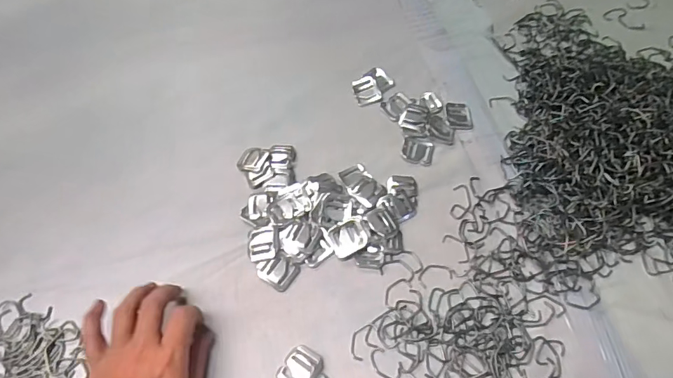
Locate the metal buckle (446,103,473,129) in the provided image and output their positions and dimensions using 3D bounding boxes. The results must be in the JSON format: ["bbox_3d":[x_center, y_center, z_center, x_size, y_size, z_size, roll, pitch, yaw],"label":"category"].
[{"bbox_3d":[0.140,-0.084,0.509,0.028,0.007,0.036,-1,59,1],"label":"metal buckle"}]

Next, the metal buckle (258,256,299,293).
[{"bbox_3d":[-0.055,0.077,0.419,0.034,0.005,0.029,31,65,19],"label":"metal buckle"}]

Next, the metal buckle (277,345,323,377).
[{"bbox_3d":[-0.030,0.151,0.375,0.030,0.004,0.035,22,62,15],"label":"metal buckle"}]

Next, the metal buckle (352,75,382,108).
[{"bbox_3d":[0.036,-0.115,0.525,0.029,0.009,0.036,-16,59,-8],"label":"metal buckle"}]

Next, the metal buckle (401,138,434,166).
[{"bbox_3d":[0.089,-0.042,0.489,0.034,0.006,0.032,11,60,9],"label":"metal buckle"}]

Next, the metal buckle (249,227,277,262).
[{"bbox_3d":[-0.071,0.053,0.431,0.027,0.005,0.032,-7,59,-2],"label":"metal buckle"}]

